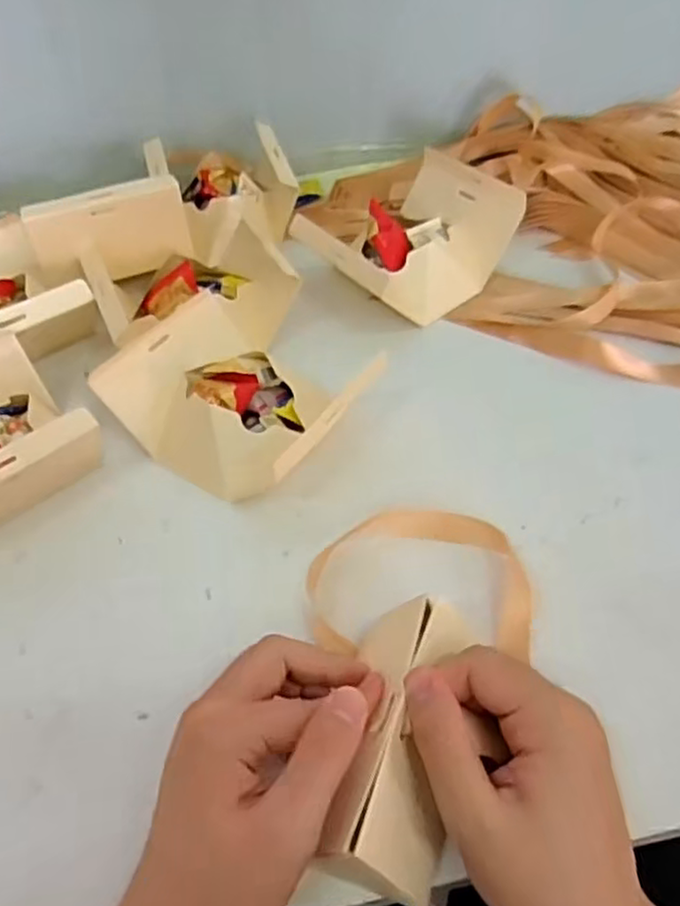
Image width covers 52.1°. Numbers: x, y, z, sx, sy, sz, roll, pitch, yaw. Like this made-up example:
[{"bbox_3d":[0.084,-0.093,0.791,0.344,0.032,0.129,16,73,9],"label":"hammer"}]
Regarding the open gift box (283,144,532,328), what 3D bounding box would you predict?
[{"bbox_3d":[0.062,-0.187,0.620,0.172,0.066,0.125,-34,55,-24],"label":"open gift box"}]

